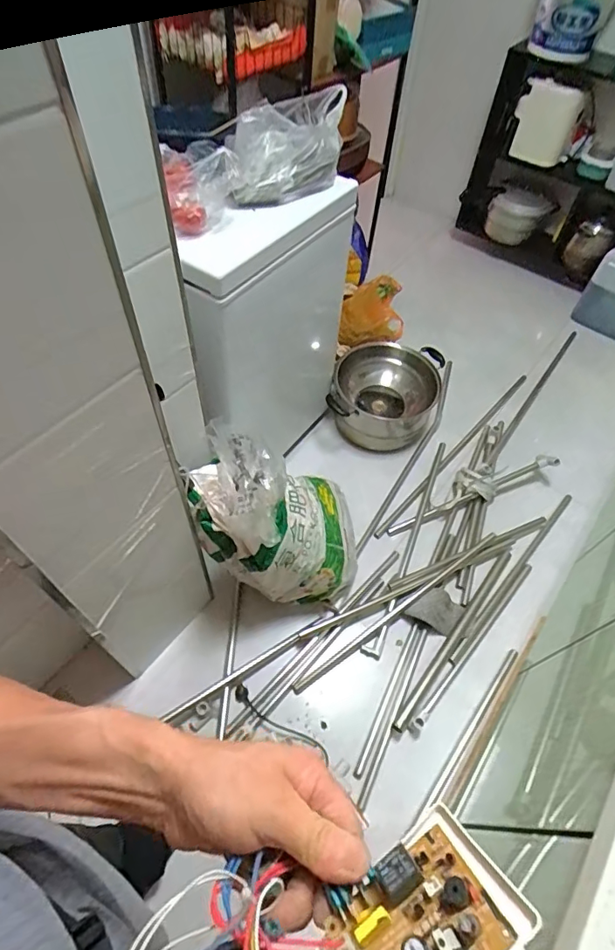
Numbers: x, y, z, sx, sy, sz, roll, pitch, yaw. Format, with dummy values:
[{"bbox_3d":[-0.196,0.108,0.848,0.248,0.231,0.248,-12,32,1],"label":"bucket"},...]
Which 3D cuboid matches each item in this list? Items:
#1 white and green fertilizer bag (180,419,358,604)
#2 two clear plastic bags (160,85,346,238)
[{"bbox_3d":[-0.055,0.094,1.246,0.393,0.494,0.326,3,56,-1],"label":"white and green fertilizer bag"},{"bbox_3d":[-0.107,-0.647,1.009,0.171,0.167,0.439,39,62,21],"label":"two clear plastic bags"}]

